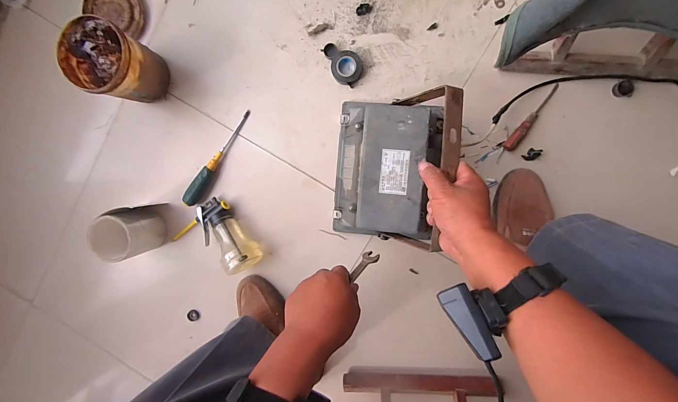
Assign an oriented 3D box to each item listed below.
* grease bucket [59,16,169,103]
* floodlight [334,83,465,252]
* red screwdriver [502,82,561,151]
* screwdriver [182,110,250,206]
[{"bbox_3d":[-0.401,-0.251,0.569,0.116,0.146,0.112,0,96,4],"label":"grease bucket"},{"bbox_3d":[0.073,-0.047,0.490,0.173,0.196,0.226,6,97,6],"label":"floodlight"},{"bbox_3d":[0.356,-0.156,0.557,0.020,0.015,0.144,34,97,0],"label":"red screwdriver"},{"bbox_3d":[-0.250,-0.088,0.614,0.026,0.034,0.225,33,97,1],"label":"screwdriver"}]

